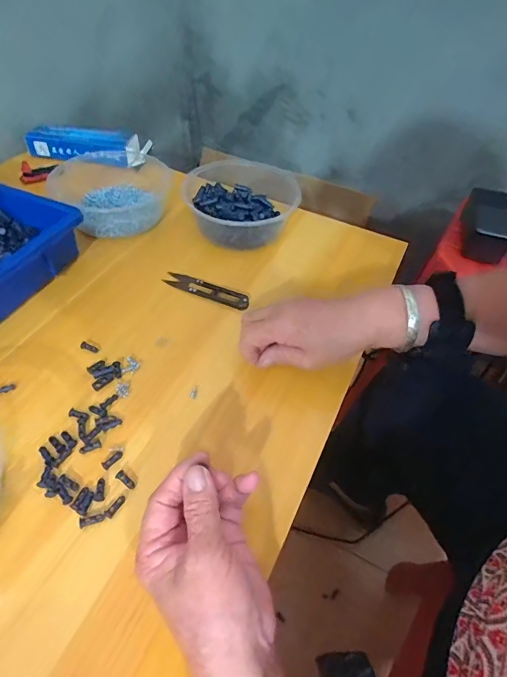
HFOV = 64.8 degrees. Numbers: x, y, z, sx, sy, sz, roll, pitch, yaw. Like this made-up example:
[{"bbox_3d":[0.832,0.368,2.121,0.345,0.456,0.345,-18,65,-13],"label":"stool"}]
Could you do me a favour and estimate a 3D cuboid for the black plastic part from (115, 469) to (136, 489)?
[{"bbox_3d":[-0.097,0.107,0.303,0.018,0.004,0.007,35,55,22],"label":"black plastic part"}]

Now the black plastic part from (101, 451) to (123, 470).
[{"bbox_3d":[-0.111,0.095,0.313,0.007,0.004,0.017,35,55,22],"label":"black plastic part"}]

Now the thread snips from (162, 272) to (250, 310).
[{"bbox_3d":[-0.052,-0.055,0.442,0.102,0.012,0.024,24,51,14],"label":"thread snips"}]

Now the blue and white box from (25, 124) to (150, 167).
[{"bbox_3d":[-0.252,-0.294,0.607,0.184,0.034,0.047,11,49,4],"label":"blue and white box"}]

